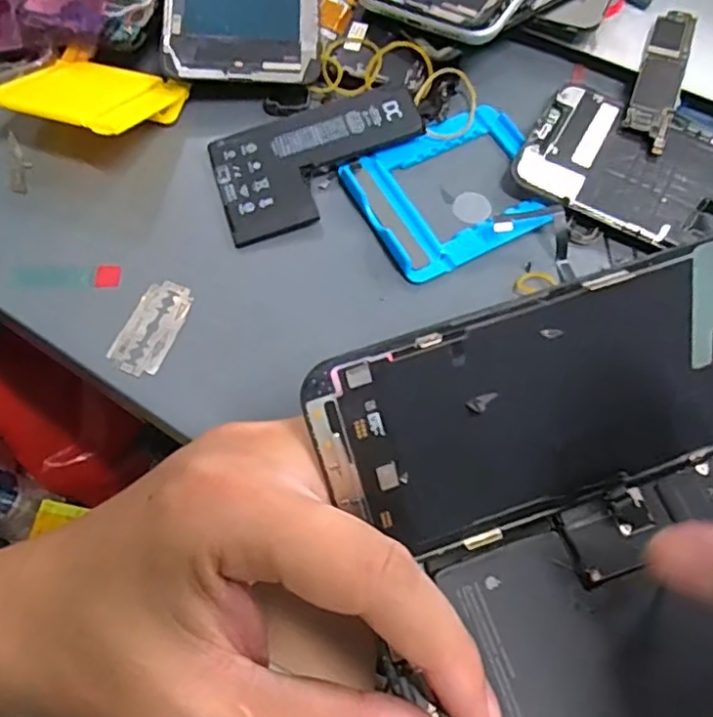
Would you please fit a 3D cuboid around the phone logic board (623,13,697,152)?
[{"bbox_3d":[0.142,-0.132,0.292,0.020,0.005,0.086,20,66,9],"label":"phone logic board"}]

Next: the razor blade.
[{"bbox_3d":[-0.082,-0.013,0.253,0.022,0.004,0.042,19,66,9],"label":"razor blade"}]

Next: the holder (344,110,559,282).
[{"bbox_3d":[0.045,-0.075,0.274,0.085,0.010,0.072,-26,67,-11],"label":"holder"}]

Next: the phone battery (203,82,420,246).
[{"bbox_3d":[-0.016,-0.090,0.282,0.095,0.004,0.060,-19,70,-3],"label":"phone battery"}]

